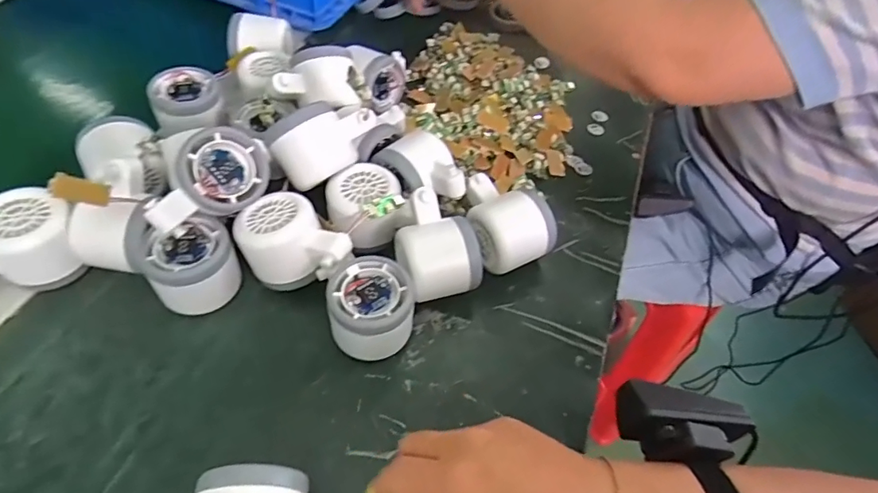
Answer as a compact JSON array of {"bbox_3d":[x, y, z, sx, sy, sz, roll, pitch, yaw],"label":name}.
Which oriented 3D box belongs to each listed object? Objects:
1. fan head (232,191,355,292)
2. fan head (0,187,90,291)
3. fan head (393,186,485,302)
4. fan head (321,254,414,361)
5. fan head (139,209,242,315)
[{"bbox_3d":[-0.110,-0.002,0.379,0.079,0.043,0.062,41,69,11],"label":"fan head"},{"bbox_3d":[-0.304,0.000,0.364,0.083,0.054,0.052,-20,57,-21],"label":"fan head"},{"bbox_3d":[-0.004,0.005,0.390,0.058,0.064,0.072,-16,56,-18],"label":"fan head"},{"bbox_3d":[-0.048,0.047,0.362,0.057,0.049,0.061,4,52,-5],"label":"fan head"},{"bbox_3d":[-0.179,0.017,0.372,0.061,0.053,0.053,-23,58,-22],"label":"fan head"}]

